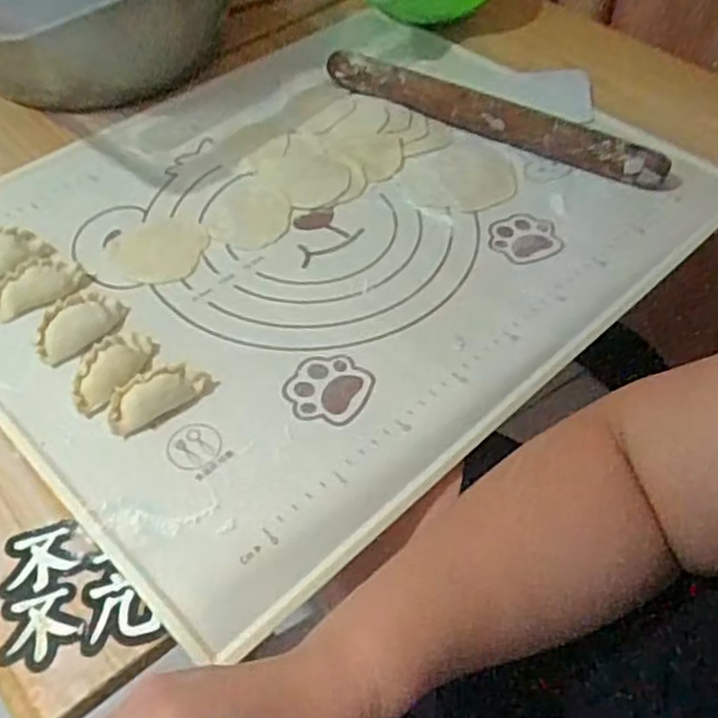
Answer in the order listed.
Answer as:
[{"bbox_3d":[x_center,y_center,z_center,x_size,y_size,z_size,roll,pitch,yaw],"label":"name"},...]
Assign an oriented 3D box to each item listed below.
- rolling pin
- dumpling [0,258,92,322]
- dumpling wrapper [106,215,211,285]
[{"bbox_3d":[0.102,-0.191,0.598,0.274,0.027,0.029,25,53,18],"label":"rolling pin"},{"bbox_3d":[-0.202,-0.045,0.484,0.060,0.018,0.029,-31,57,-26],"label":"dumpling"},{"bbox_3d":[-0.136,-0.077,0.521,0.063,0.007,0.070,-34,53,-30],"label":"dumpling wrapper"}]

